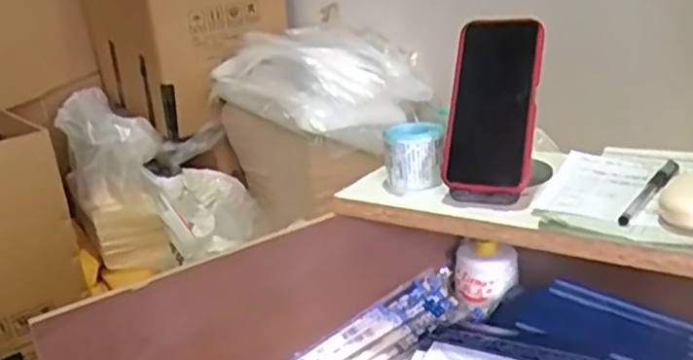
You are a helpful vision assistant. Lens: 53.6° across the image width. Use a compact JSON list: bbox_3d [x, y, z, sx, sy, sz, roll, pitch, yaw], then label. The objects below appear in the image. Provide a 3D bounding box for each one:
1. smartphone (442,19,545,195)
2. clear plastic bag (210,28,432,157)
[{"bbox_3d":[0.135,-0.068,0.641,0.083,0.159,0.014,5,-8,30],"label":"smartphone"},{"bbox_3d":[-0.068,-0.214,1.515,0.318,0.189,0.480,-19,24,-33],"label":"clear plastic bag"}]

